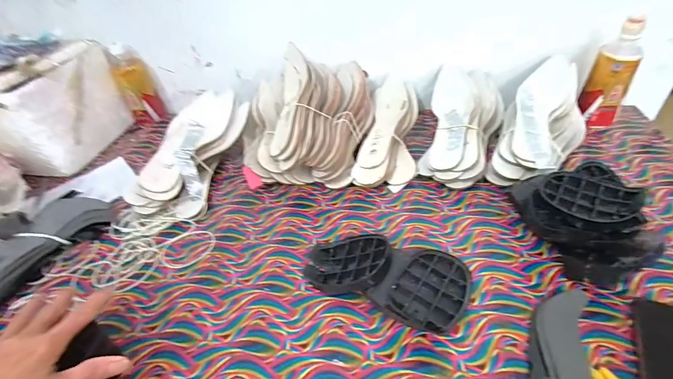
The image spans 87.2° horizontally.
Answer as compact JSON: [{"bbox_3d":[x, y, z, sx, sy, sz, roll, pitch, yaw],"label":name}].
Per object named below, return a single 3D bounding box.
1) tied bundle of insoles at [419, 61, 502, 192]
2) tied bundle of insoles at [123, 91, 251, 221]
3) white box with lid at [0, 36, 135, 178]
[{"bbox_3d":[0.237,-0.125,0.663,0.127,0.091,0.281,10,44,18],"label":"tied bundle of insoles"},{"bbox_3d":[-0.268,-0.077,0.675,0.137,0.078,0.287,6,55,14],"label":"tied bundle of insoles"},{"bbox_3d":[-0.664,-0.205,0.755,0.298,0.238,0.254,11,44,18],"label":"white box with lid"}]

